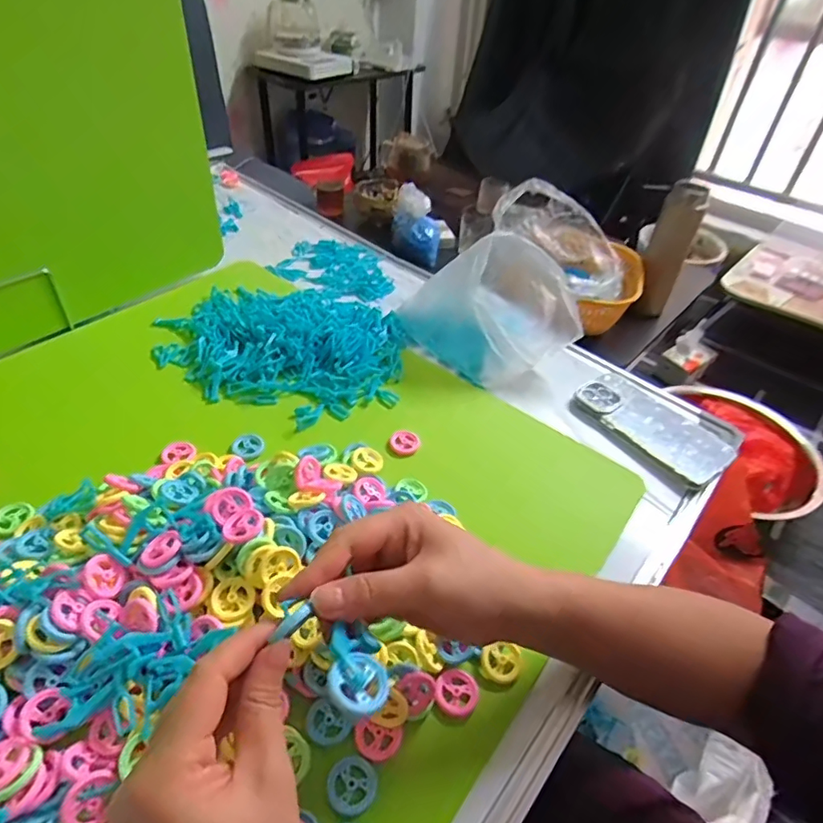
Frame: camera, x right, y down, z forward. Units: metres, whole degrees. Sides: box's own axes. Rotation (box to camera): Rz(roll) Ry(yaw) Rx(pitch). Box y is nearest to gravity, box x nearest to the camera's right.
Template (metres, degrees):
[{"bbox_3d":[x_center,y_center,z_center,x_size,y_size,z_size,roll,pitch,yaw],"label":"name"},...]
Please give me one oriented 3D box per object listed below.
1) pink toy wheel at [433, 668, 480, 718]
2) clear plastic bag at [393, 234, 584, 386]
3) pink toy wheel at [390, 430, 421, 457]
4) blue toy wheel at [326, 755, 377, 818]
[{"bbox_3d":[0.031,0.193,0.370,0.030,0.004,0.030,4,45,-4],"label":"pink toy wheel"},{"bbox_3d":[0.096,-0.132,0.629,0.141,0.125,0.174,-29,53,-32],"label":"clear plastic bag"},{"bbox_3d":[-0.007,0.031,0.536,0.030,0.011,0.025,13,45,5],"label":"pink toy wheel"},{"bbox_3d":[-0.035,0.224,0.321,0.029,0.004,0.029,4,45,-4],"label":"blue toy wheel"}]

